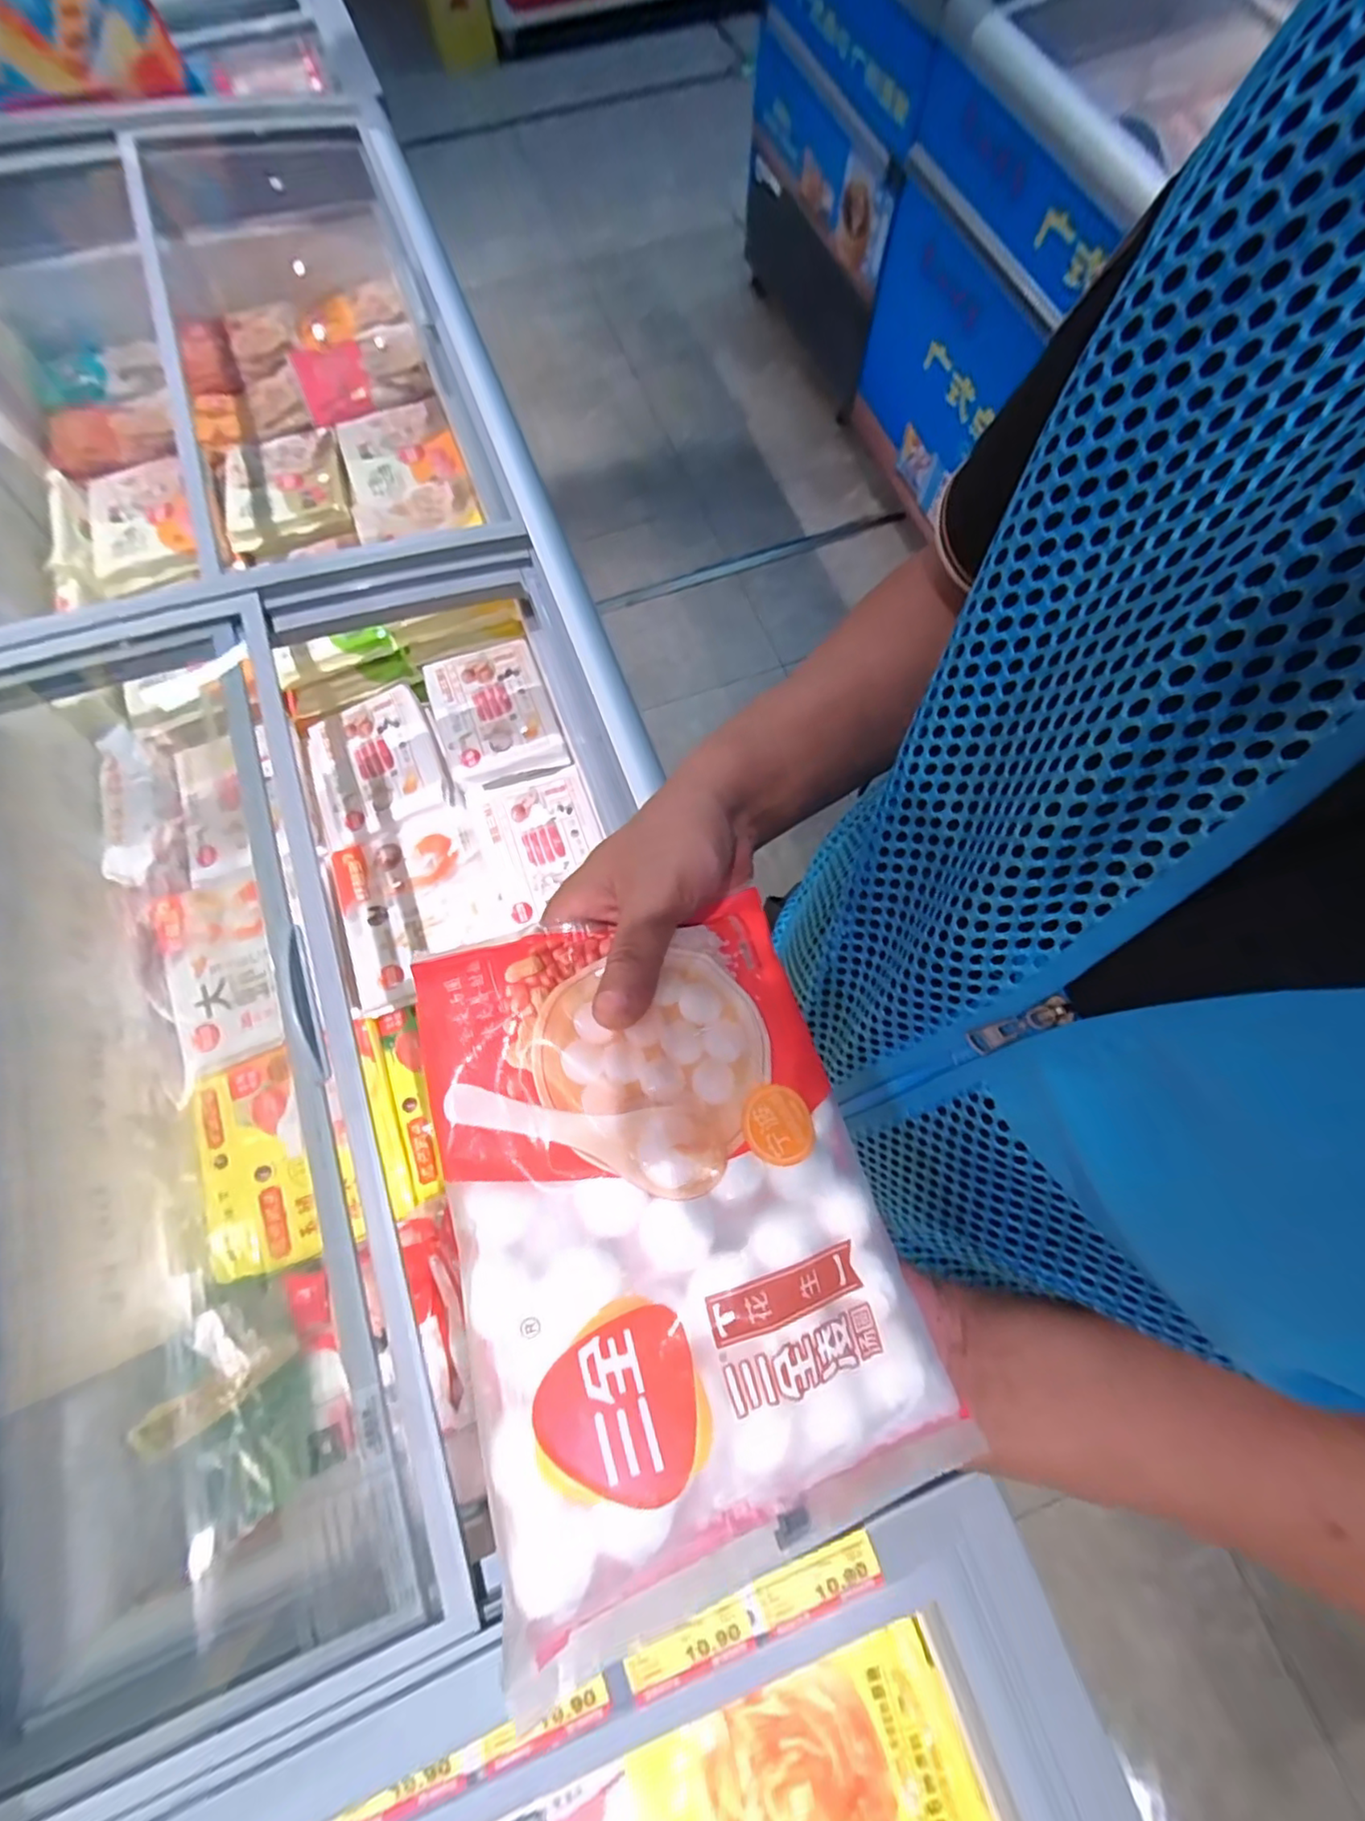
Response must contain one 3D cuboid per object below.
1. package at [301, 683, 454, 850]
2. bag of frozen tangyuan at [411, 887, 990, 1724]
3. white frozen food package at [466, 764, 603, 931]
[{"bbox_3d":[-0.483,-0.226,0.998,0.205,0.040,0.220,-22,73,-7],"label":"package"},{"bbox_3d":[-0.004,0.110,0.242,0.153,0.043,0.228,-16,72,-5],"label":"bag of frozen tangyuan"},{"bbox_3d":[-0.206,-0.108,0.931,0.166,0.030,0.228,-23,73,-7],"label":"white frozen food package"}]

